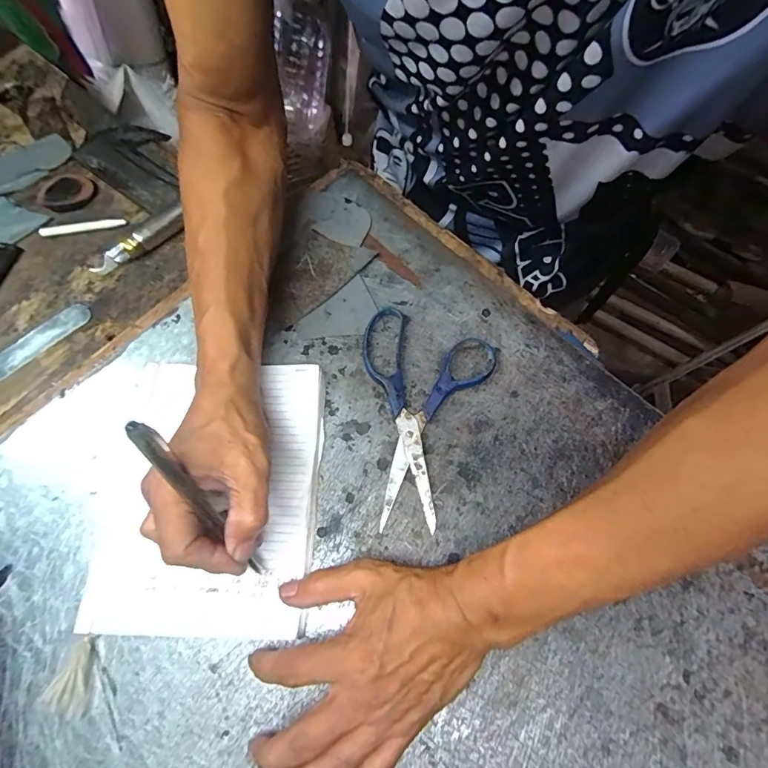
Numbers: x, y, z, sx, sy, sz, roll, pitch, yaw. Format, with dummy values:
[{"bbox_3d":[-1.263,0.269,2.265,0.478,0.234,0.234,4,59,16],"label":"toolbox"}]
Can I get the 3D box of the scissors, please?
[{"bbox_3d":[0.014,0.022,0.349,0.108,0.014,0.162,21,70,10],"label":"scissors"}]

